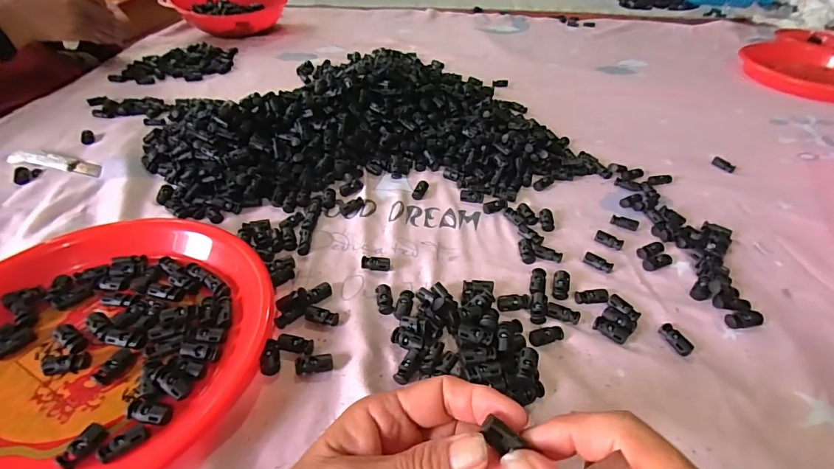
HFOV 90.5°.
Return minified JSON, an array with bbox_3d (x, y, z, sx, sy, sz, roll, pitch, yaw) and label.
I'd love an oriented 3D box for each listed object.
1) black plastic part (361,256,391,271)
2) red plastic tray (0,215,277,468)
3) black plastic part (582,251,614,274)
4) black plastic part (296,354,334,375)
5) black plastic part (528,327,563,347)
[{"bbox_3d":[-0.039,0.027,0.391,0.027,0.009,0.012,7,44,5],"label":"black plastic part"},{"bbox_3d":[-0.251,0.079,0.313,0.250,0.032,0.254,16,45,14],"label":"red plastic tray"},{"bbox_3d":[0.178,0.028,0.407,0.028,0.008,0.013,27,49,23],"label":"black plastic part"},{"bbox_3d":[-0.078,0.099,0.314,0.028,0.011,0.012,-4,44,-6],"label":"black plastic part"},{"bbox_3d":[0.106,0.083,0.339,0.029,0.006,0.013,-11,45,-13],"label":"black plastic part"}]

